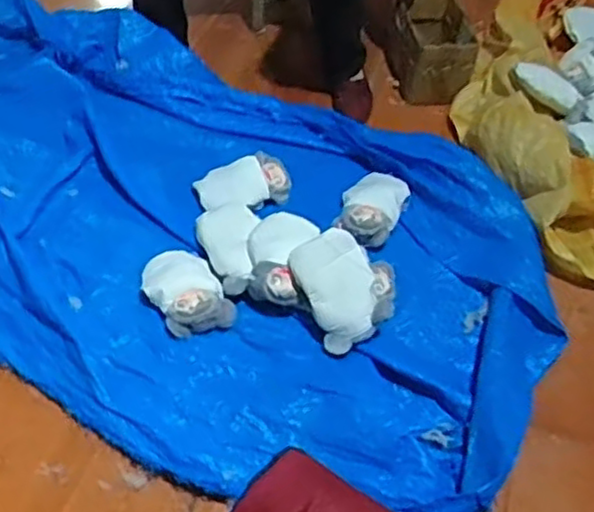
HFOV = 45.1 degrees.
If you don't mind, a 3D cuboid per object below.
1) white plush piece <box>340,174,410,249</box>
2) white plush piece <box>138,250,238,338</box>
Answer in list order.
[{"bbox_3d":[0.149,-0.100,1.434,0.117,0.064,0.192,24,51,16],"label":"white plush piece"},{"bbox_3d":[-0.197,0.064,1.260,0.123,0.059,0.180,-23,54,-22],"label":"white plush piece"}]

